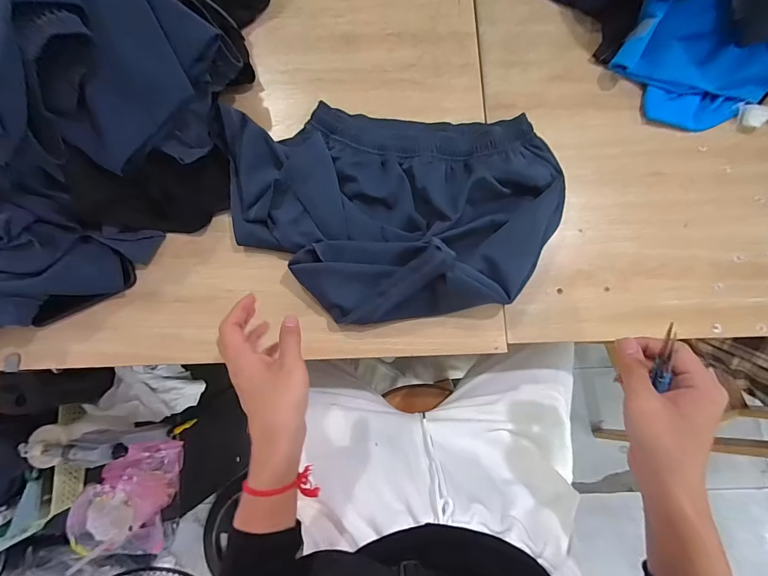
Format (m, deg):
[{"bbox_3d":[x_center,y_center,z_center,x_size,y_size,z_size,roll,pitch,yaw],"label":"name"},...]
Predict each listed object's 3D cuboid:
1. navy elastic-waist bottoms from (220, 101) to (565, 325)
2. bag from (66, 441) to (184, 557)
[{"bbox_3d":[0.024,-0.117,0.499,0.475,0.060,0.338,-8,80,-1],"label":"navy elastic-waist bottoms"},{"bbox_3d":[-0.500,0.403,0.708,0.145,0.123,0.192,10,80,3],"label":"bag"}]

